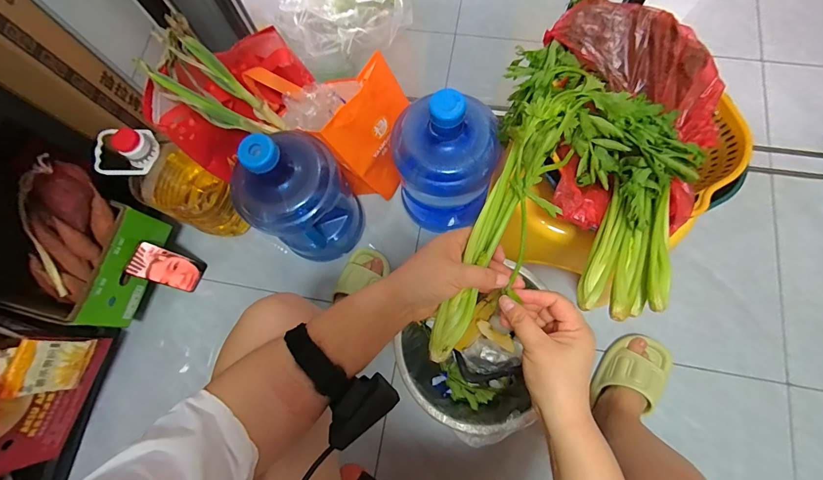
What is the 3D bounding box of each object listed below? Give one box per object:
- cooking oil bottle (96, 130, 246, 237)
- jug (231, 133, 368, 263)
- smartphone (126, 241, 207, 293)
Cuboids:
[{"bbox_3d":[-0.473,-0.113,0.775,0.149,0.318,0.130,21,75,8],"label":"cooking oil bottle"},{"bbox_3d":[-0.215,-0.082,0.737,0.164,0.354,0.194,37,77,12],"label":"jug"},{"bbox_3d":[-0.543,0.064,0.839,0.013,0.159,0.076,18,78,34],"label":"smartphone"}]

